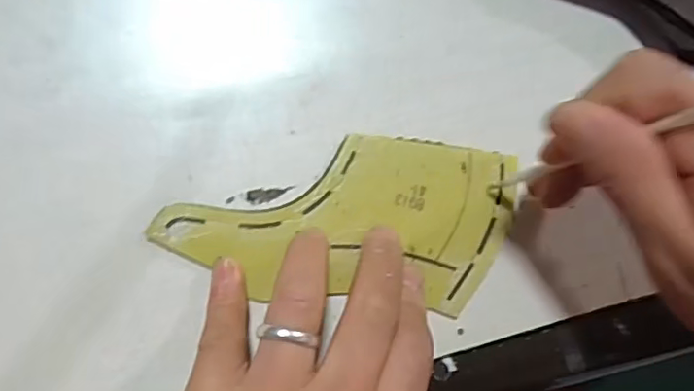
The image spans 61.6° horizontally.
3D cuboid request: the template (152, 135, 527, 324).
[{"bbox_3d":[-0.002,0.008,0.246,0.145,0.007,0.070,7,84,-6],"label":"template"}]

